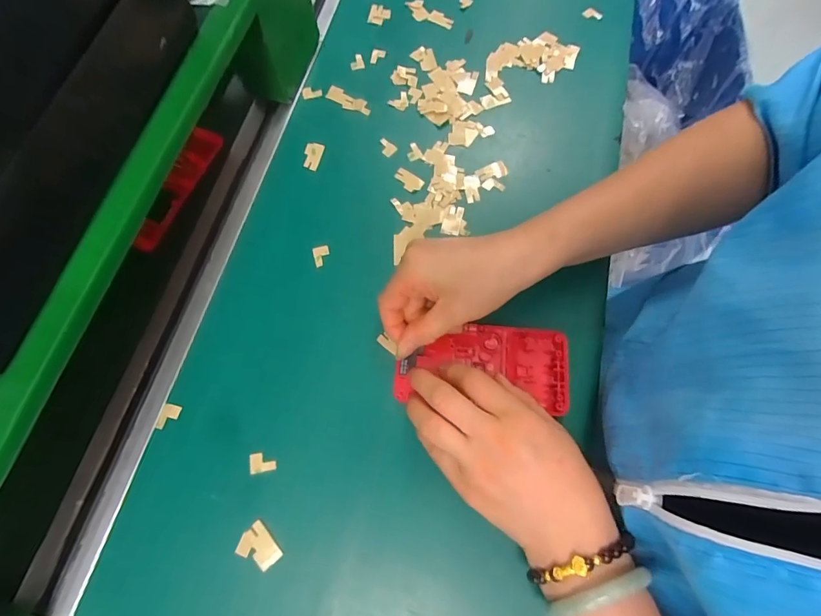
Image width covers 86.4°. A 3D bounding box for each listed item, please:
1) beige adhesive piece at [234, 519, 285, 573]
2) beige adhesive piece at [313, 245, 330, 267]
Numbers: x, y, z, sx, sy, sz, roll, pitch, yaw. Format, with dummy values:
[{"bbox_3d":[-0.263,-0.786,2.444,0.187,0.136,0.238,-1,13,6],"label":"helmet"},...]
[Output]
[{"bbox_3d":[-0.099,0.156,0.283,0.021,0.004,0.027,-39,75,-14],"label":"beige adhesive piece"},{"bbox_3d":[-0.073,-0.043,0.359,0.014,0.005,0.016,-15,71,-6],"label":"beige adhesive piece"}]

